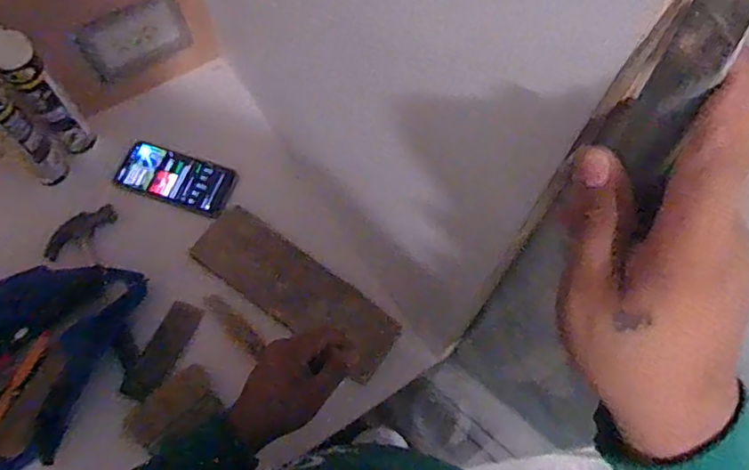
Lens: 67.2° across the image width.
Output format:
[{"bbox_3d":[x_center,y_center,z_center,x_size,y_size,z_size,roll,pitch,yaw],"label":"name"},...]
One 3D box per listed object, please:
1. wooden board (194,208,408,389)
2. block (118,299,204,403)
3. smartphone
[{"bbox_3d":[-0.106,0.075,0.767,0.297,0.017,0.094,34,69,13],"label":"wooden board"},{"bbox_3d":[-0.272,0.149,0.729,0.041,0.015,0.131,24,67,9],"label":"block"},{"bbox_3d":[-0.291,-0.083,0.828,0.168,0.014,0.078,19,67,7],"label":"smartphone"}]

